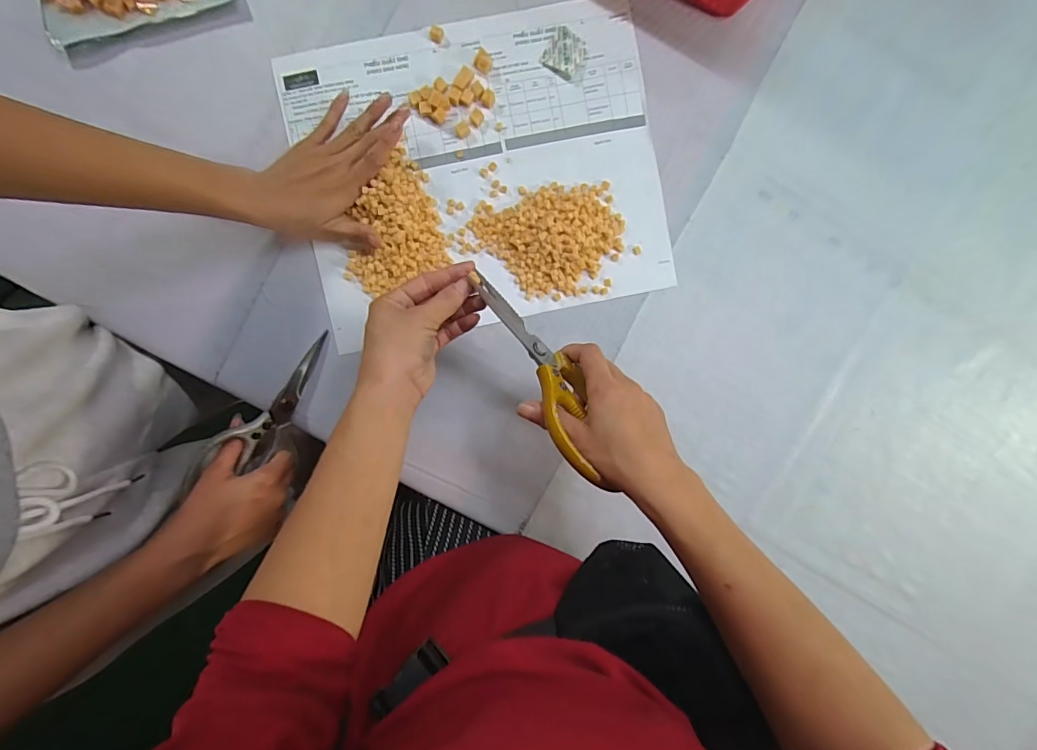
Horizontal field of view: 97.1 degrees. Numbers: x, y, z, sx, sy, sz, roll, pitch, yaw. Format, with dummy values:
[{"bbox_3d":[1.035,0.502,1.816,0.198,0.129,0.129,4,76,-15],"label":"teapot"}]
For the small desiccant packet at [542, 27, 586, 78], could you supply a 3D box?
[{"bbox_3d":[0.046,-0.312,0.443,0.037,0.009,0.039,29,92,-3],"label":"small desiccant packet"}]

